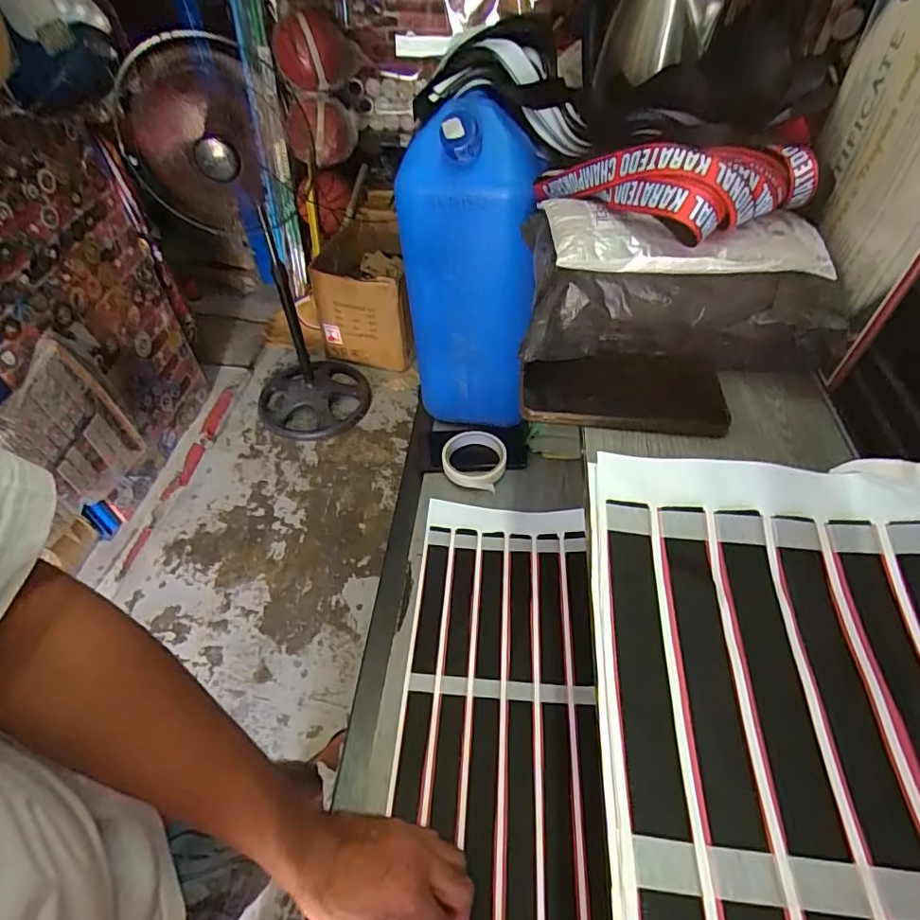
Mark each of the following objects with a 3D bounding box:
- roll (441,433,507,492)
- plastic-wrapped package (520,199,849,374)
[{"bbox_3d":[0.021,-0.002,0.779,0.090,0.023,0.093,0,48,0],"label":"roll"},{"bbox_3d":[0.182,-0.162,0.471,0.245,0.097,0.158,2,48,3],"label":"plastic-wrapped package"}]

